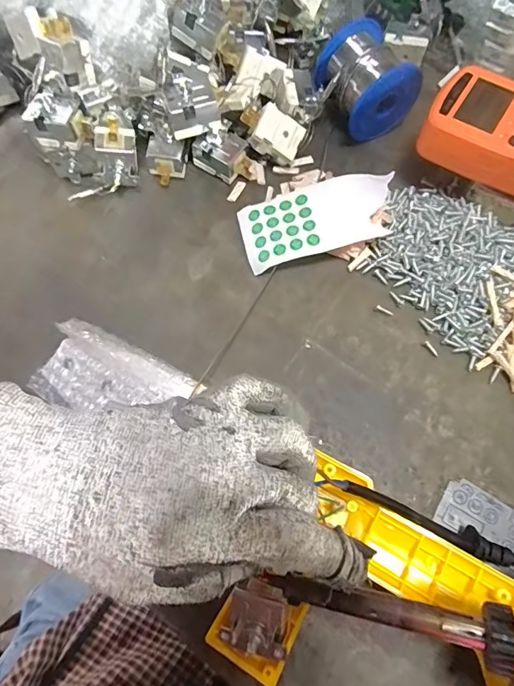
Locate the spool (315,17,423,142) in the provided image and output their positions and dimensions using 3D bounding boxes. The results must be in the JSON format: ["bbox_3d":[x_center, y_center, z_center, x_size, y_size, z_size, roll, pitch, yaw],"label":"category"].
[{"bbox_3d":[0.090,-0.218,0.357,0.065,0.056,0.075,-34,74,-9],"label":"spool"}]

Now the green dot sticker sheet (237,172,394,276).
[{"bbox_3d":[0.048,-0.095,0.331,0.117,0.019,0.059,-15,72,-3],"label":"green dot sticker sheet"}]

